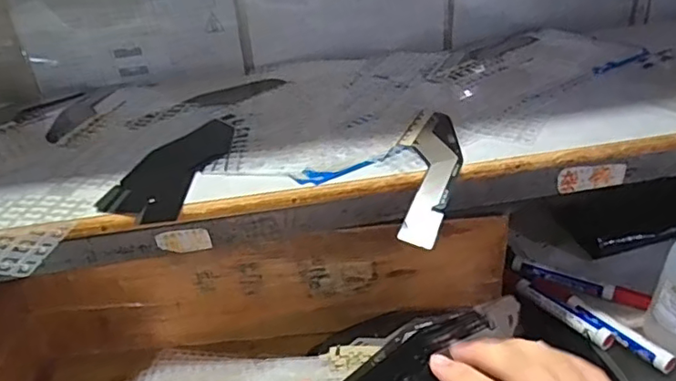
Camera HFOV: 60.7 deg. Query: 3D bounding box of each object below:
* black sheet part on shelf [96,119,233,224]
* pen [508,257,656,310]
[{"bbox_3d":[-0.119,-0.019,0.426,0.064,0.004,0.131,4,34,18],"label":"black sheet part on shelf"},{"bbox_3d":[0.235,0.092,0.569,0.130,0.014,0.018,15,35,33],"label":"pen"}]

